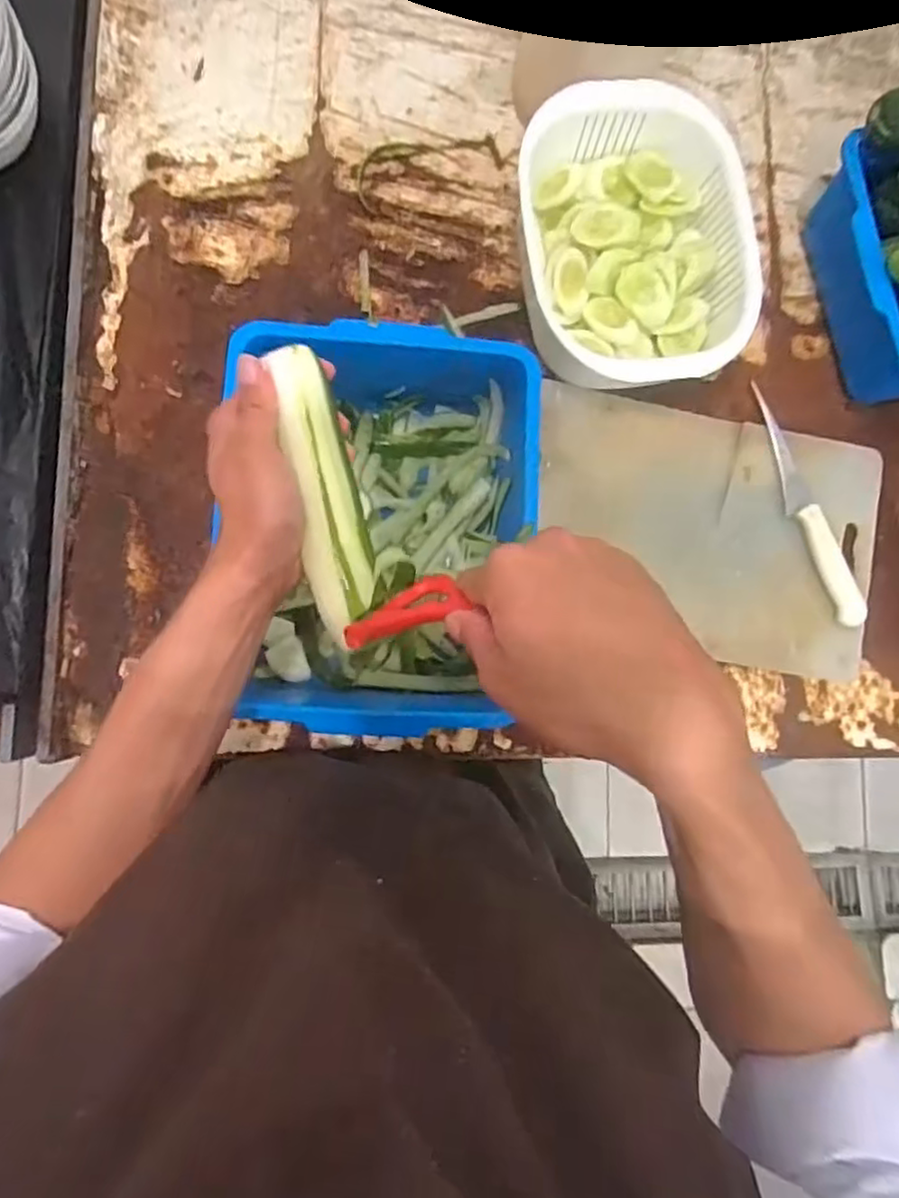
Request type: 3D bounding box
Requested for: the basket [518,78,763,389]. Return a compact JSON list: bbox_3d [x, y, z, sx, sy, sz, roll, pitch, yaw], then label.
[{"bbox_3d":[0.154,-0.304,0.608,0.187,0.097,0.243,-16,85,-7],"label":"basket"}]

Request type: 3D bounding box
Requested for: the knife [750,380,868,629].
[{"bbox_3d":[0.333,-0.087,0.637,0.031,0.012,0.234,-21,87,-8],"label":"knife"}]

